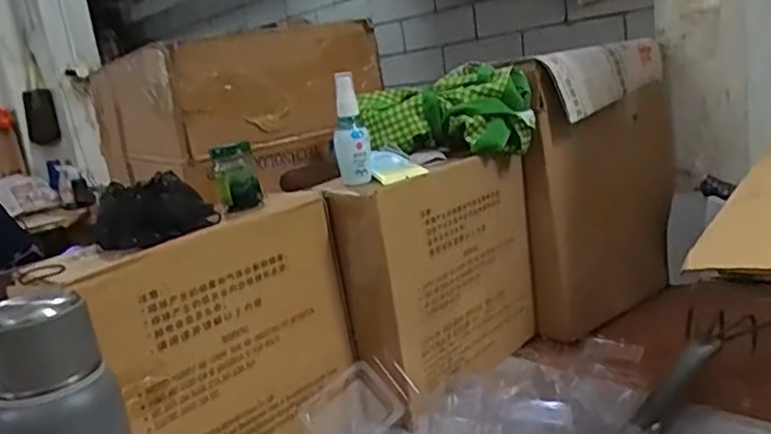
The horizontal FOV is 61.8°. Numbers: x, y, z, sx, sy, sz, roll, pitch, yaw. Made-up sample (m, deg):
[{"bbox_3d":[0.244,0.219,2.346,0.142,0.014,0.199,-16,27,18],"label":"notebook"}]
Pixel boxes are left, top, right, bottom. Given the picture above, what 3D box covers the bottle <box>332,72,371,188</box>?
[{"bbox_3d":[-0.039,-0.098,0.699,0.036,0.109,0.033,-9,12,-1],"label":"bottle"}]

